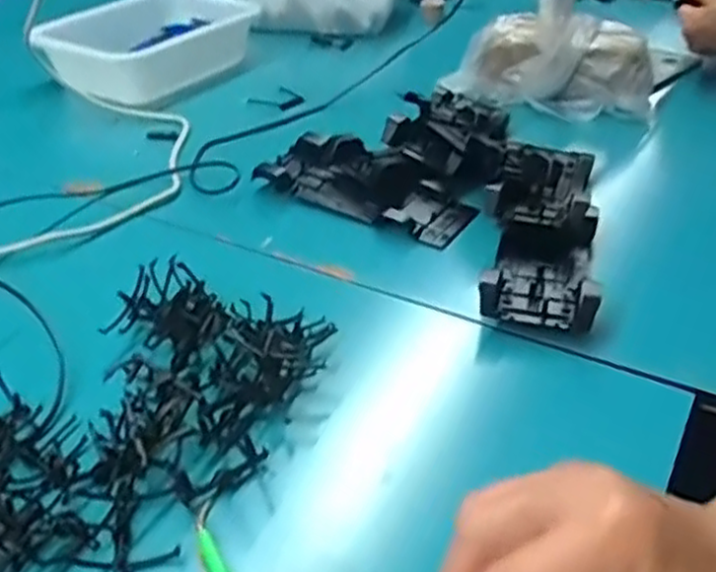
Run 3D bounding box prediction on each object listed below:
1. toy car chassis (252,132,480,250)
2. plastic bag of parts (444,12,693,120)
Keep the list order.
[{"bbox_3d":[0.007,-0.092,0.654,0.186,0.033,0.079,21,43,28],"label":"toy car chassis"},{"bbox_3d":[0.218,-0.257,0.828,0.226,0.090,0.128,13,39,20],"label":"plastic bag of parts"}]

